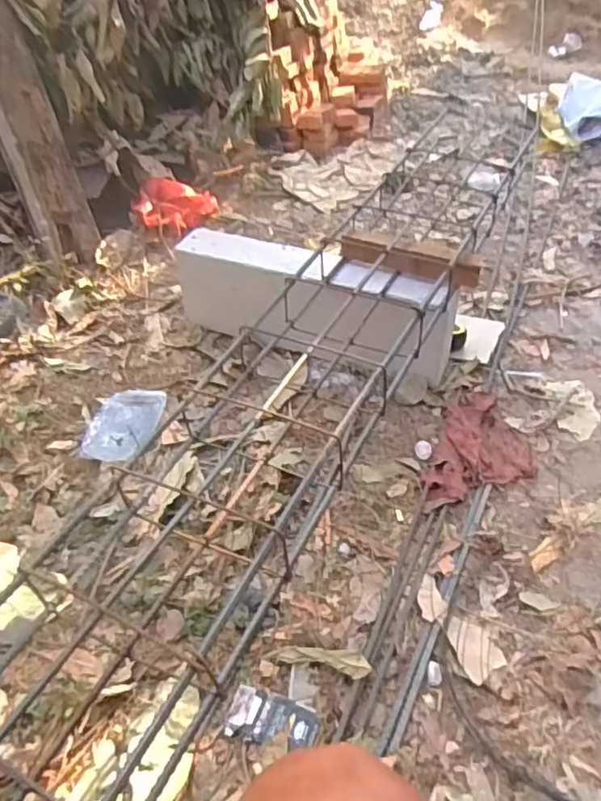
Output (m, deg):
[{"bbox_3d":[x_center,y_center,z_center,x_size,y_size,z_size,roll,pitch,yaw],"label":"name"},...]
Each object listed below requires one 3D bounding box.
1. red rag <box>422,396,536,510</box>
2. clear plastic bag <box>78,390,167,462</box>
[{"bbox_3d":[0.298,0.083,1.131,0.233,0.026,0.201,-16,43,-13],"label":"red rag"},{"bbox_3d":[-0.351,0.046,1.209,0.140,0.029,0.184,2,42,7],"label":"clear plastic bag"}]

